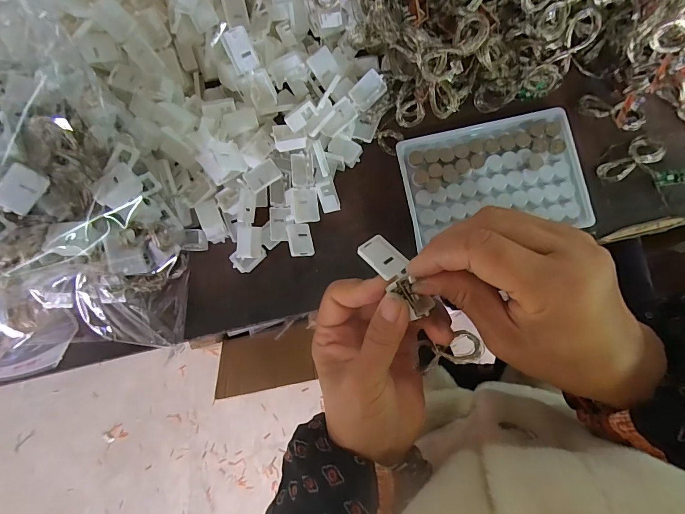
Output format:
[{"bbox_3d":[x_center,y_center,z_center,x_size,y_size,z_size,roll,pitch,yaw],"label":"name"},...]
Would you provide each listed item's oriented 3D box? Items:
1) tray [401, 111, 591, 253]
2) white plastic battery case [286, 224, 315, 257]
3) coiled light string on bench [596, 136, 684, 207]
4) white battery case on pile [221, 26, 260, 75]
[{"bbox_3d":[0.114,-0.062,0.286,0.129,0.009,0.089,-10,84,6],"label":"tray"},{"bbox_3d":[-0.034,-0.013,0.298,0.020,0.006,0.027,-9,75,-29],"label":"white plastic battery case"},{"bbox_3d":[0.226,-0.070,0.273,0.054,0.016,0.044,26,89,9],"label":"coiled light string on bench"},{"bbox_3d":[-0.072,-0.147,0.263,0.018,0.028,0.004,-19,39,6],"label":"white battery case on pile"}]

